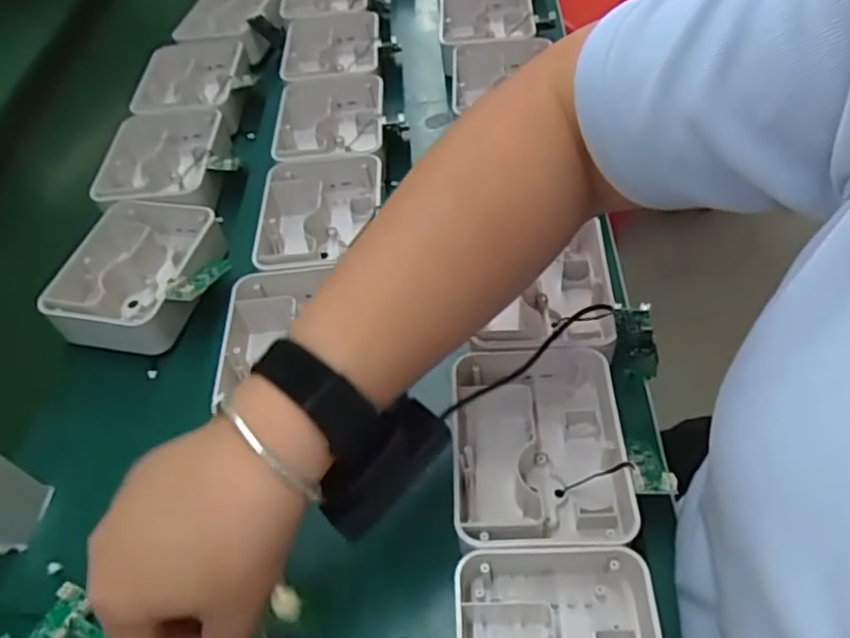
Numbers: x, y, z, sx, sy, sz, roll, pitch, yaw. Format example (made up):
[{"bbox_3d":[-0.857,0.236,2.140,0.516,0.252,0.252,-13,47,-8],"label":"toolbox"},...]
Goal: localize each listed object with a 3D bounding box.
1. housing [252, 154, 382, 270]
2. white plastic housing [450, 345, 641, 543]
[{"bbox_3d":[-0.087,-0.075,0.556,0.104,0.059,0.128,-7,52,4],"label":"housing"},{"bbox_3d":[0.068,0.080,0.398,0.102,0.038,0.128,-4,52,6],"label":"white plastic housing"}]

